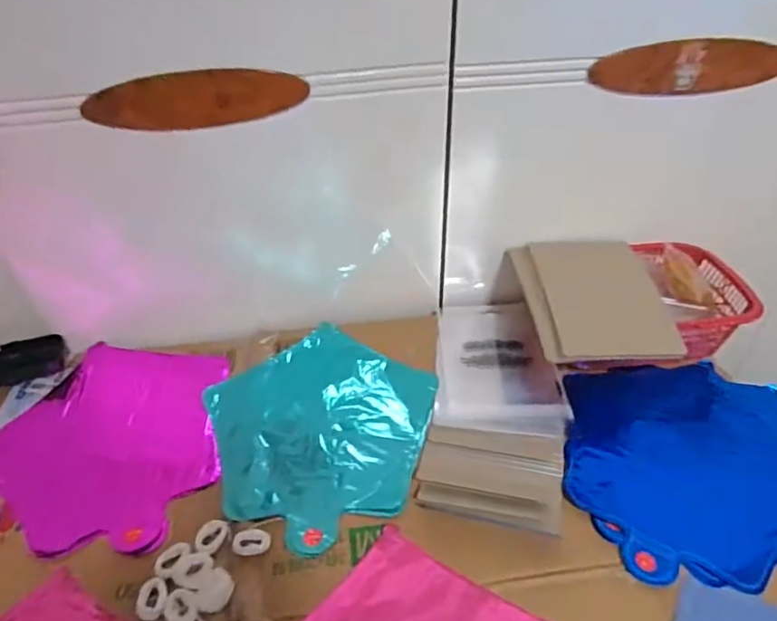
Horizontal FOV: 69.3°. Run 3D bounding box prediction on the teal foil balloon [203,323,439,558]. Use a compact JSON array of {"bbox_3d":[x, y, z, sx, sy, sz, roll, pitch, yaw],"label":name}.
[{"bbox_3d":[-0.072,0.111,0.560,0.223,0.006,0.222,21,46,23],"label":"teal foil balloon"}]

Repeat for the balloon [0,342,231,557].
[{"bbox_3d":[-0.262,0.123,0.561,0.218,0.016,0.230,-1,42,1],"label":"balloon"}]

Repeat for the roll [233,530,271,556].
[{"bbox_3d":[-0.111,0.189,0.460,0.029,0.006,0.022,-3,42,-2],"label":"roll"}]

